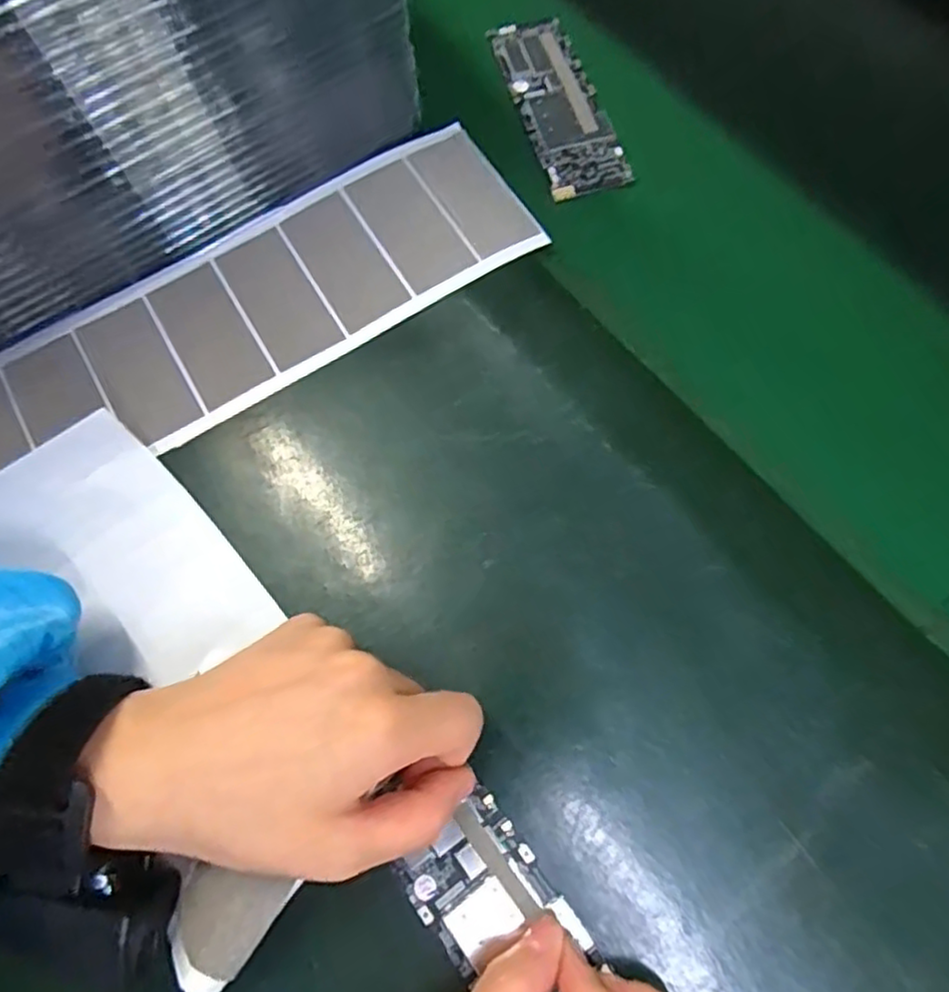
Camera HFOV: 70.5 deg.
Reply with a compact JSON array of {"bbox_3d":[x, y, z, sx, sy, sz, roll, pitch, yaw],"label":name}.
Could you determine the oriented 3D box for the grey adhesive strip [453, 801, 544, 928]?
[{"bbox_3d":[0.009,0.135,0.246,0.007,0.004,0.041,-37,75,-6],"label":"grey adhesive strip"}]

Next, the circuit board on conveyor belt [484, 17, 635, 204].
[{"bbox_3d":[0.046,-0.213,0.365,0.043,0.005,0.119,-17,74,-3],"label":"circuit board on conveyor belt"}]

